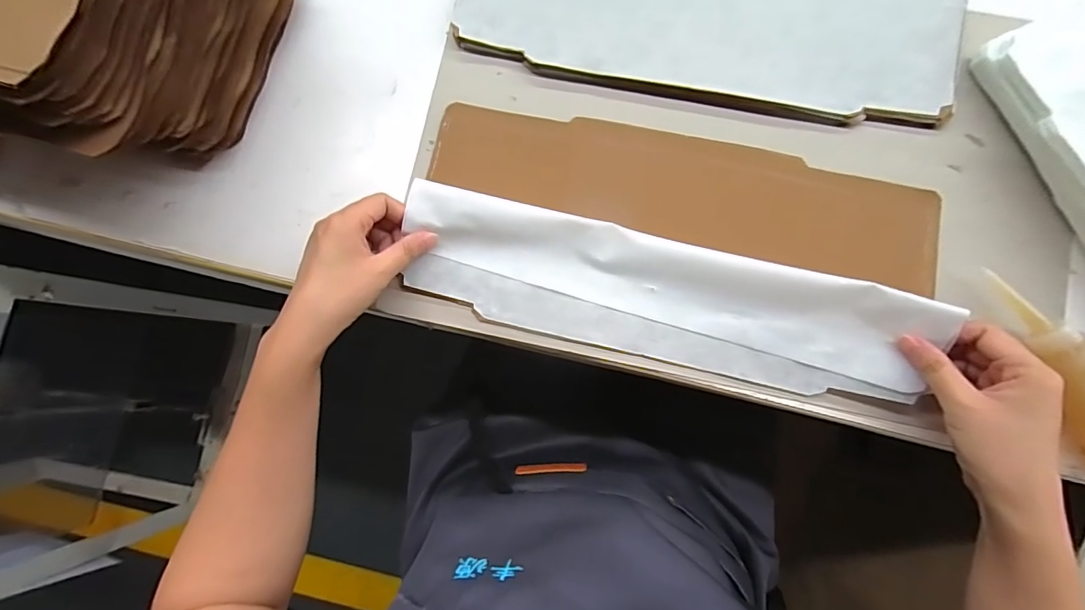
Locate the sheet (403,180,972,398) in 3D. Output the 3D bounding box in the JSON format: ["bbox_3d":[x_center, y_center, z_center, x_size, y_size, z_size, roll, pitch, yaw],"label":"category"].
[{"bbox_3d":[0.087,-0.009,0.373,0.397,0.043,0.094,14,84,6],"label":"sheet"}]

